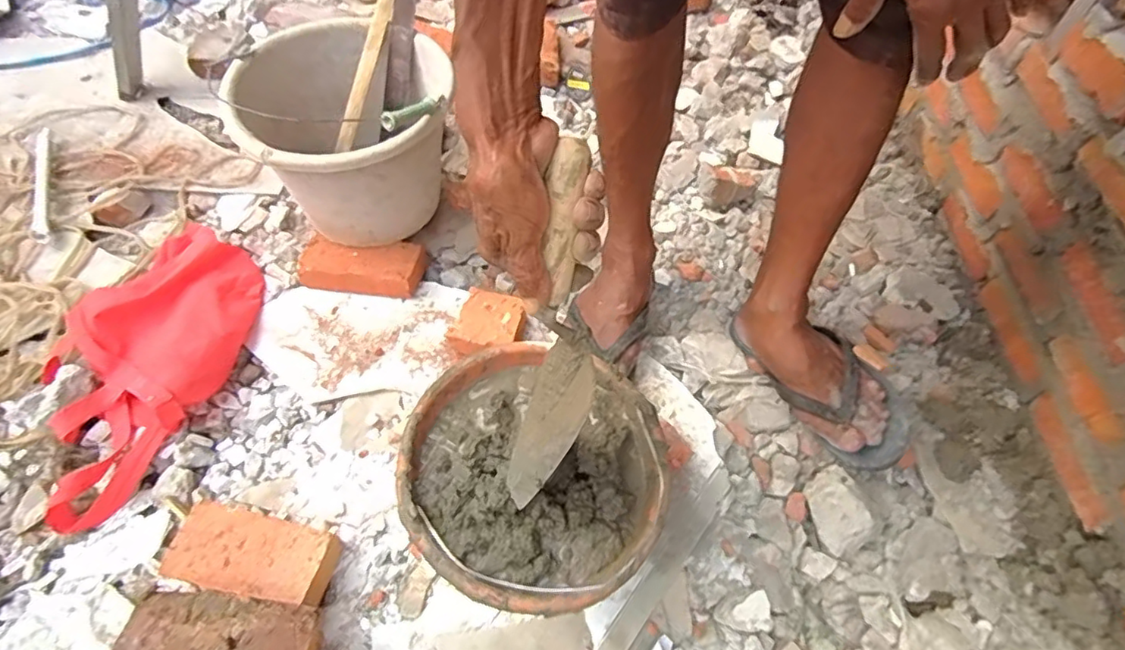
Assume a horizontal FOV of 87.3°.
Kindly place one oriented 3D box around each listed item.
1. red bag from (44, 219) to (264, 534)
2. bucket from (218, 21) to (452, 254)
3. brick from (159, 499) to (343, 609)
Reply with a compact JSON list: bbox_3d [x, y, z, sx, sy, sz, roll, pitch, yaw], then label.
[{"bbox_3d":[-0.513,0.035,0.723,0.231,0.084,0.396,14,58,11],"label":"red bag"},{"bbox_3d":[-0.272,-0.246,0.781,0.241,0.201,0.273,-10,56,-5],"label":"bucket"},{"bbox_3d":[-0.320,0.243,0.618,0.158,0.051,0.076,11,57,9],"label":"brick"}]

